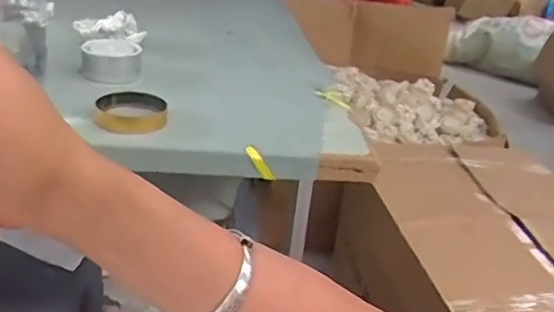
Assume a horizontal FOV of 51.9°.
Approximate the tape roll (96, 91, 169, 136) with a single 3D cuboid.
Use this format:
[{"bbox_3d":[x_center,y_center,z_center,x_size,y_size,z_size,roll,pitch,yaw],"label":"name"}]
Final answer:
[{"bbox_3d":[-0.148,-0.045,0.583,0.068,0.023,0.072,1,27,-15],"label":"tape roll"}]

